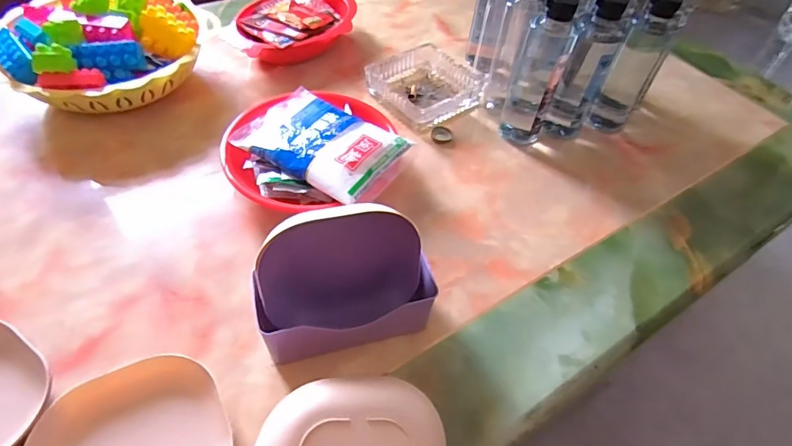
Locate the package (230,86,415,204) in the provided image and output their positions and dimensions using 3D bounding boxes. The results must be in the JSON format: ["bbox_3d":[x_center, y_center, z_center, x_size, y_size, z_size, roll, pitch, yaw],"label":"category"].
[{"bbox_3d":[-0.078,-0.089,0.502,0.164,0.023,0.107,29,54,18],"label":"package"}]

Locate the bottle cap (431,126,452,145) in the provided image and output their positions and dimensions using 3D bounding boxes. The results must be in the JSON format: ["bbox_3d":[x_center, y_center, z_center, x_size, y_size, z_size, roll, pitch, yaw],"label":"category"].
[{"bbox_3d":[0.058,-0.112,0.595,0.026,0.010,0.026,11,50,4],"label":"bottle cap"}]

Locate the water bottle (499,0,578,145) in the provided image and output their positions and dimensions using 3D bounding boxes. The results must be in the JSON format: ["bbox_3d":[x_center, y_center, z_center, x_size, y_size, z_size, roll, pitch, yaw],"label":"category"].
[{"bbox_3d":[0.168,-0.176,0.554,0.055,0.173,0.047,19,51,10],"label":"water bottle"}]

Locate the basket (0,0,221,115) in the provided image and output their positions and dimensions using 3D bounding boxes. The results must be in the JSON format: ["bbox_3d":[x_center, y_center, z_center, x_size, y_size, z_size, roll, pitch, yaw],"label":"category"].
[{"bbox_3d":[-0.357,-0.212,0.574,0.237,0.103,0.210,-9,52,-12],"label":"basket"}]

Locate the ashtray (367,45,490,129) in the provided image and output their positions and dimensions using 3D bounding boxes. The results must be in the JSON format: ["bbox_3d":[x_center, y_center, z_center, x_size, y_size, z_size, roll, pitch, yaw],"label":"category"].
[{"bbox_3d":[0.043,-0.189,0.639,0.139,0.033,0.132,-33,60,-28],"label":"ashtray"}]

